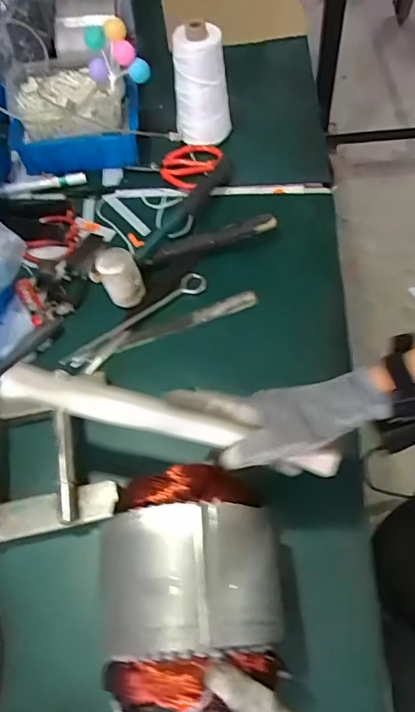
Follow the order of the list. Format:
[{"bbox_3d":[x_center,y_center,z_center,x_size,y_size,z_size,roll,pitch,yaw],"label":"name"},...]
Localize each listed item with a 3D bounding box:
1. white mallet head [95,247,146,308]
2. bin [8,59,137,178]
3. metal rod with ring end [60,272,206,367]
[{"bbox_3d":[-0.111,-0.100,0.650,0.050,0.076,0.046,-2,61,4],"label":"white mallet head"},{"bbox_3d":[-0.205,-0.368,0.772,0.192,0.112,0.110,-4,61,2],"label":"bin"},{"bbox_3d":[-0.095,-0.050,0.662,0.218,0.010,0.028,-35,64,-14],"label":"metal rod with ring end"}]

